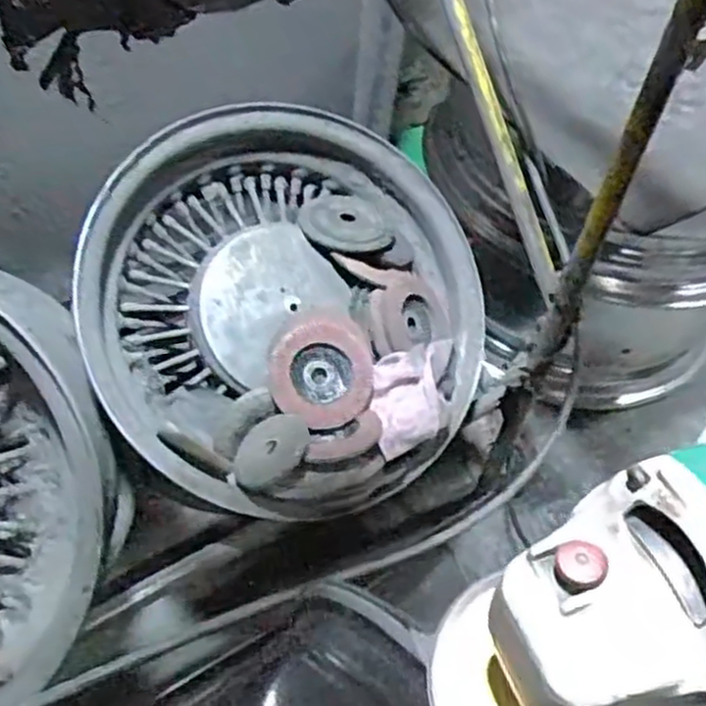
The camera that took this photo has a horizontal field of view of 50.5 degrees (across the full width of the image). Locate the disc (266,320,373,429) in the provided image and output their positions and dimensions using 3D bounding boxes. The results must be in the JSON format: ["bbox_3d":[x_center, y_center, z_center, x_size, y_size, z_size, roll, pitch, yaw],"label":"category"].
[{"bbox_3d":[-0.030,0.018,0.696,0.095,0.015,0.097,1,86,-9],"label":"disc"}]

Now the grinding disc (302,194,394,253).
[{"bbox_3d":[-0.007,-0.130,0.748,0.085,0.013,0.082,3,52,-4],"label":"grinding disc"}]

